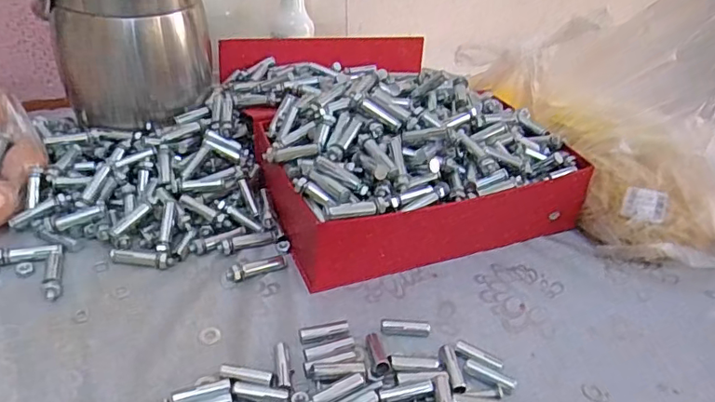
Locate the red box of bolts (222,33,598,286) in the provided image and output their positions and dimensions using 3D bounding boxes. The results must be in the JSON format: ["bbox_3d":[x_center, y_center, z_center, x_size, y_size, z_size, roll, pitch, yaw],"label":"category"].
[{"bbox_3d":[0.028,-0.094,0.628,0.300,0.119,0.368,-9,39,-21],"label":"red box of bolts"}]

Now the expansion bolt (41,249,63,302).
[{"bbox_3d":[-0.258,0.061,0.466,0.013,0.009,0.056,-8,38,-19],"label":"expansion bolt"}]

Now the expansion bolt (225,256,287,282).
[{"bbox_3d":[-0.089,0.059,0.493,0.056,0.012,0.013,-16,42,-28],"label":"expansion bolt"}]

